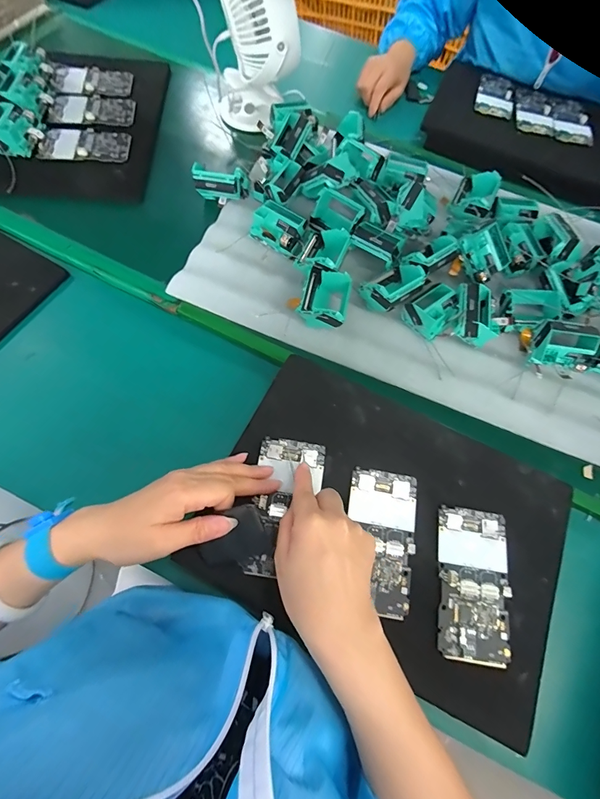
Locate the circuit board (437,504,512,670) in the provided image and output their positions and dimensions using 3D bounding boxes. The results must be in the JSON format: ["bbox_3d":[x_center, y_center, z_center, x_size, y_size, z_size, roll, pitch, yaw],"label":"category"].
[{"bbox_3d":[0.168,0.177,0.349,0.067,0.009,0.131,10,69,-1],"label":"circuit board"}]

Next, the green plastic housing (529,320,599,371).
[{"bbox_3d":[0.342,-0.069,0.472,0.072,0.055,0.051,12,67,0],"label":"green plastic housing"}]

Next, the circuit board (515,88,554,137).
[{"bbox_3d":[0.425,-0.525,0.654,0.065,0.011,0.121,13,69,0],"label":"circuit board"}]

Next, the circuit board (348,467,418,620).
[{"bbox_3d":[0.079,0.133,0.347,0.065,0.005,0.127,10,69,-1],"label":"circuit board"}]

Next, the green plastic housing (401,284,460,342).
[{"bbox_3d":[0.176,-0.119,0.473,0.064,0.031,0.053,-37,77,-17],"label":"green plastic housing"}]

